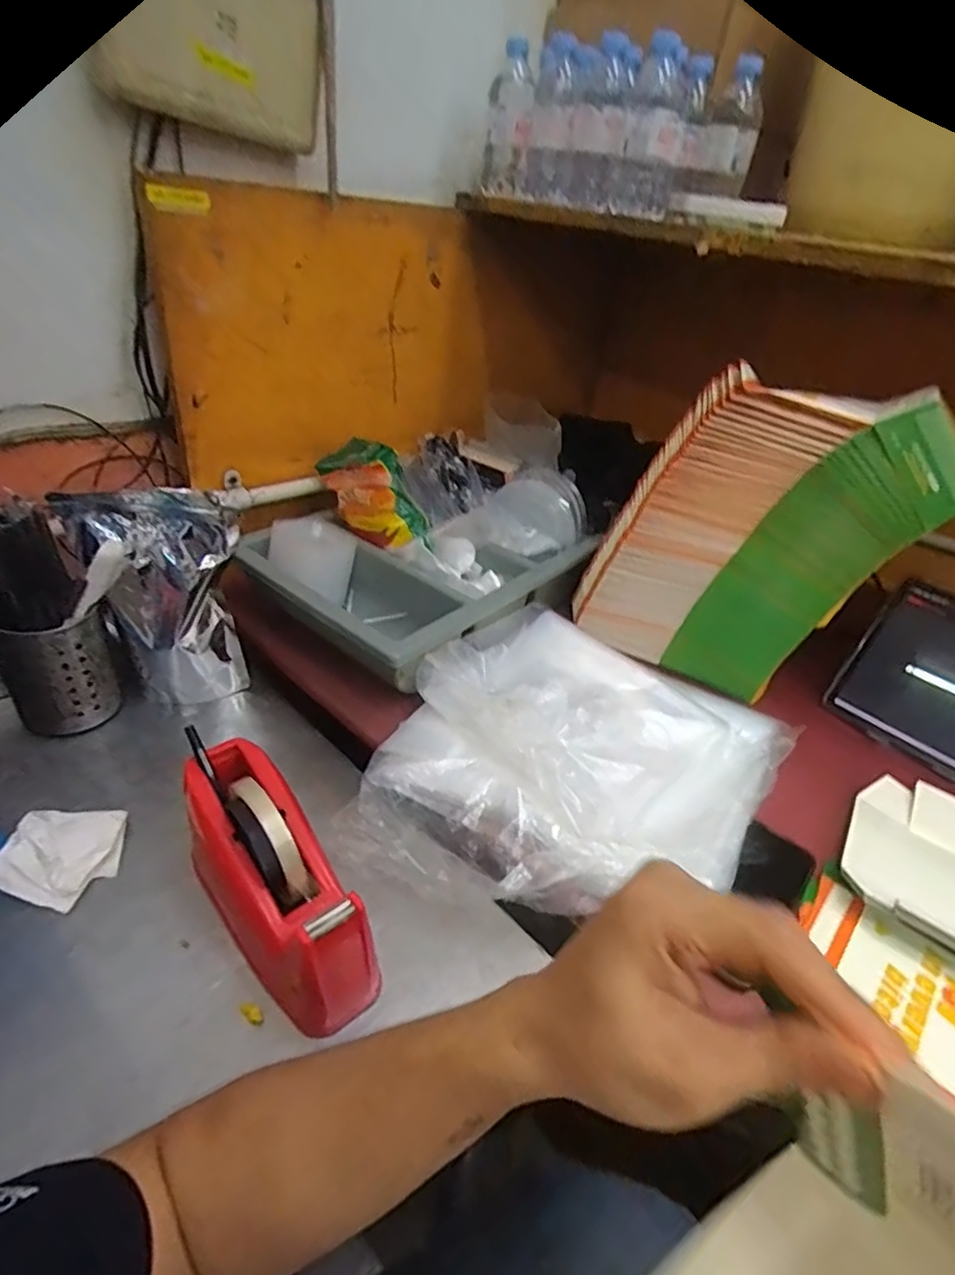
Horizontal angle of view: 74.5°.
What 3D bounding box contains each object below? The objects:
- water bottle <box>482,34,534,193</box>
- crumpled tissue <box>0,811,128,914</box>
[{"bbox_3d":[0.035,-0.596,0.722,0.047,0.135,0.063,2,35,-6],"label":"water bottle"},{"bbox_3d":[-0.328,0.166,0.498,0.073,0.036,0.084,12,35,8],"label":"crumpled tissue"}]

